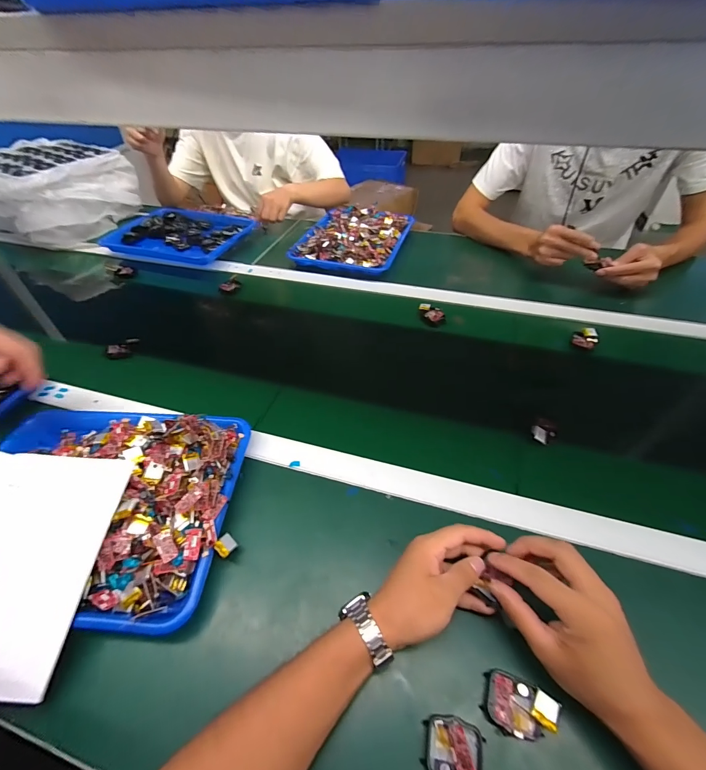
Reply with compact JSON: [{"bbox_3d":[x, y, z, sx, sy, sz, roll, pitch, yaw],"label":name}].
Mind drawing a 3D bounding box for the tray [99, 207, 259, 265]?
[{"bbox_3d":[-0.449,-0.399,0.927,0.350,0.042,0.256,8,48,10],"label":"tray"}]

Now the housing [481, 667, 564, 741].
[{"bbox_3d":[0.142,0.274,0.298,0.054,0.020,0.039,15,49,16],"label":"housing"}]

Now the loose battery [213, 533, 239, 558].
[{"bbox_3d":[-0.140,0.176,0.386,0.020,0.004,0.023,48,28,4],"label":"loose battery"}]

